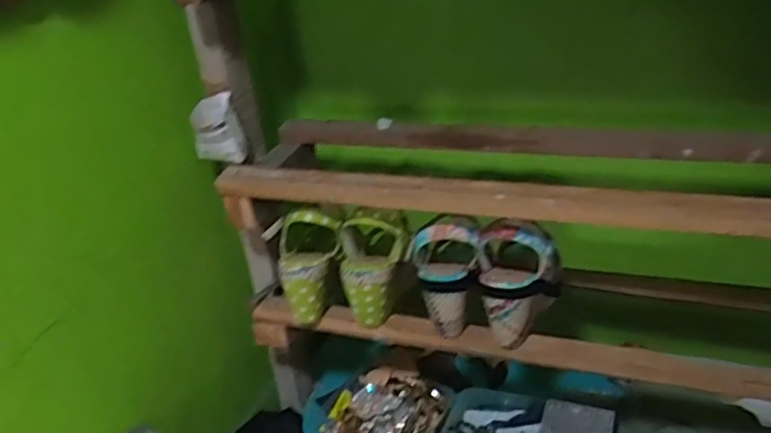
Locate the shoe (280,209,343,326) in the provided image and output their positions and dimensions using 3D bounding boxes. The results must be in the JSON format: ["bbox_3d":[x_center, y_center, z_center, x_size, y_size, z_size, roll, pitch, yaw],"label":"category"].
[{"bbox_3d":[-0.100,0.063,0.794,0.077,0.143,0.065,3,-2,16],"label":"shoe"}]

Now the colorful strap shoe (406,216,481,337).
[{"bbox_3d":[0.072,0.066,0.759,0.078,0.127,0.087,-3,28,4],"label":"colorful strap shoe"}]

